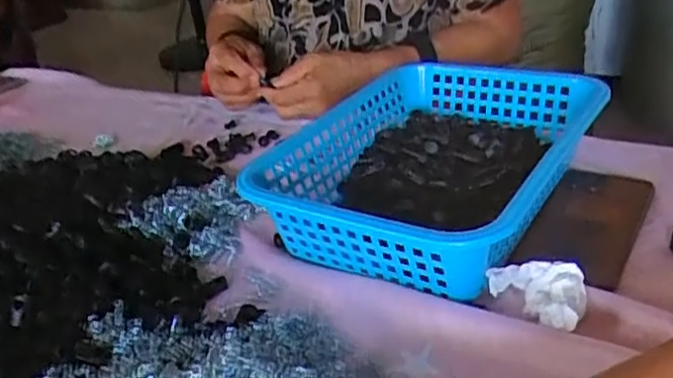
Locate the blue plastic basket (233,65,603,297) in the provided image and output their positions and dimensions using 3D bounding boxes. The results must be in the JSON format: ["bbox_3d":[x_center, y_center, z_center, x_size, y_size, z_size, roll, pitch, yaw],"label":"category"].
[{"bbox_3d":[0.088,-0.024,0.550,0.218,0.086,0.304,12,35,32],"label":"blue plastic basket"}]

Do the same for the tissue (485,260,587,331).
[{"bbox_3d":[0.133,0.067,0.425,0.060,0.023,0.048,9,33,28],"label":"tissue"}]

